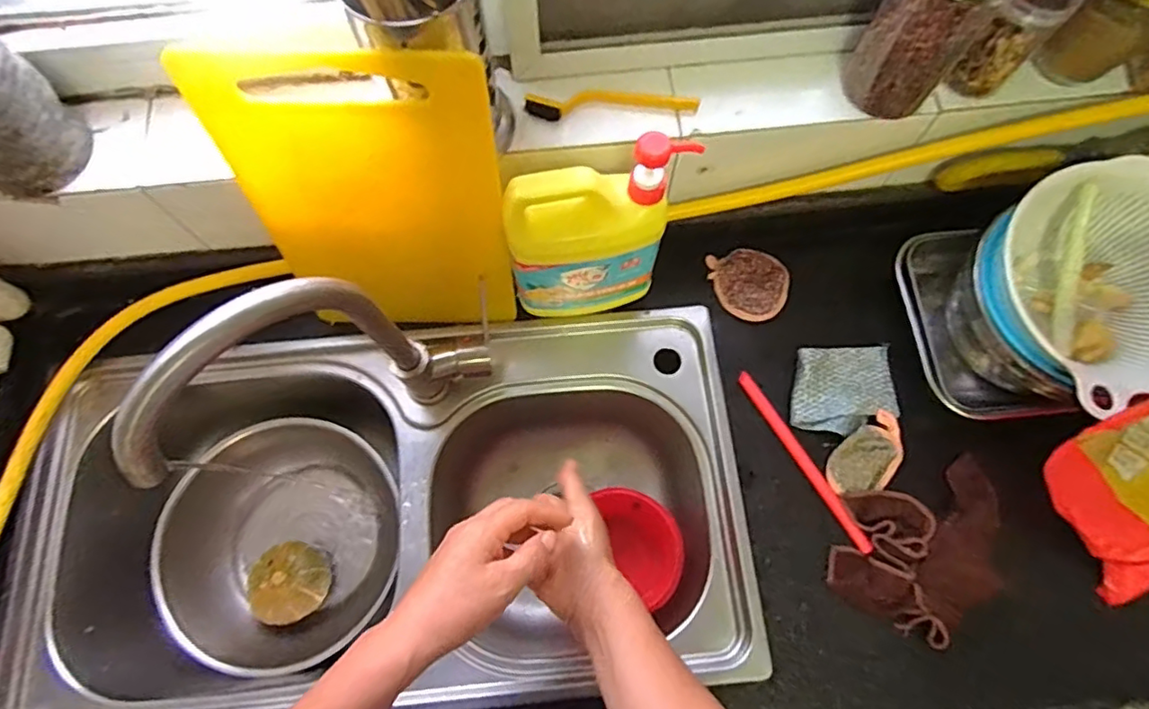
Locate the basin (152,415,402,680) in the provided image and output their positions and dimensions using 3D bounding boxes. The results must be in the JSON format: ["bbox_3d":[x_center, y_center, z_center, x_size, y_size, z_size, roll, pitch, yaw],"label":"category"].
[{"bbox_3d":[-0.355,0.233,0.743,0.254,0.103,0.293,13,72,5],"label":"basin"}]

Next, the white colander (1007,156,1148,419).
[{"bbox_3d":[0.503,-0.065,0.575,0.203,0.092,0.209,0,71,1],"label":"white colander"}]

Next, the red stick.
[{"bbox_3d":[0.244,0.111,0.642,0.016,0.008,0.216,-29,73,-9],"label":"red stick"}]

